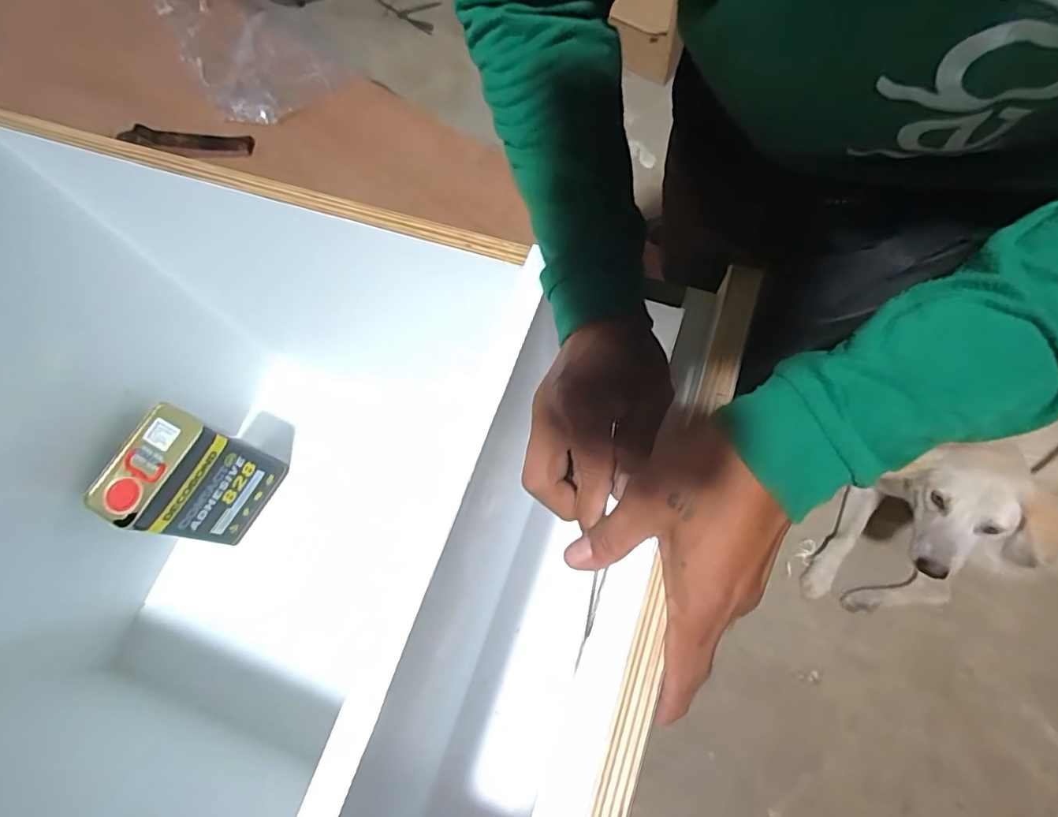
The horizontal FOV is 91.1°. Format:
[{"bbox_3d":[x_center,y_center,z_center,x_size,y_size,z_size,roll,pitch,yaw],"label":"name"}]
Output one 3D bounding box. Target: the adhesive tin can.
[{"bbox_3d":[-0.543,0.118,0.856,0.101,0.248,0.171,24,74,12],"label":"adhesive tin can"}]

